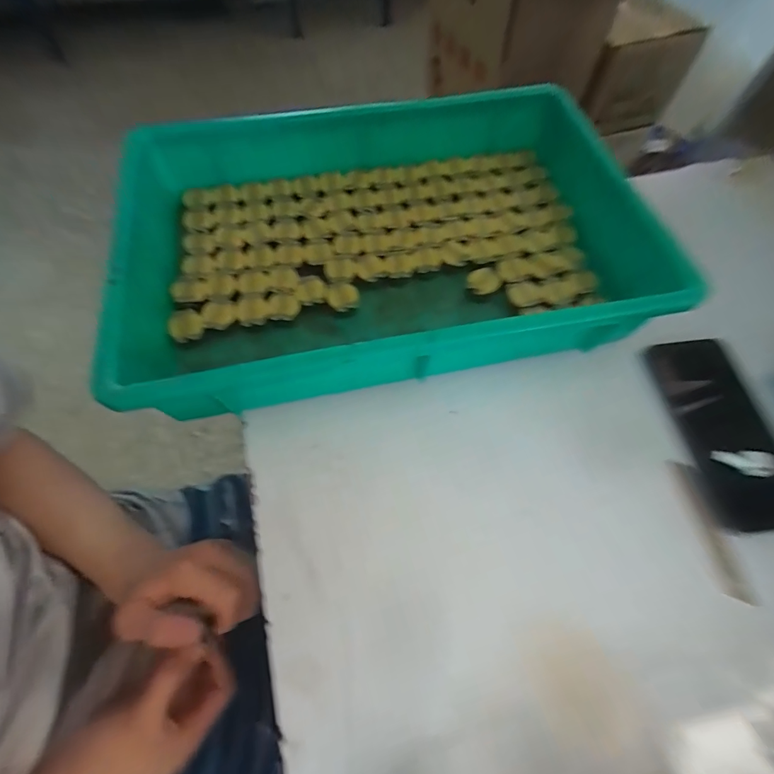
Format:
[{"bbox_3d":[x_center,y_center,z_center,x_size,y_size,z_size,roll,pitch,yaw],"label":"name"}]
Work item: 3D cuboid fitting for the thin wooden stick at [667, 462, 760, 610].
[{"bbox_3d":[0.236,0.103,0.277,0.018,0.005,0.096,-5,64,-3],"label":"thin wooden stick"}]

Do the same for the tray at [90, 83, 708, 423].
[{"bbox_3d":[0.015,-0.134,0.344,0.456,0.081,0.280,-11,65,-6],"label":"tray"}]

